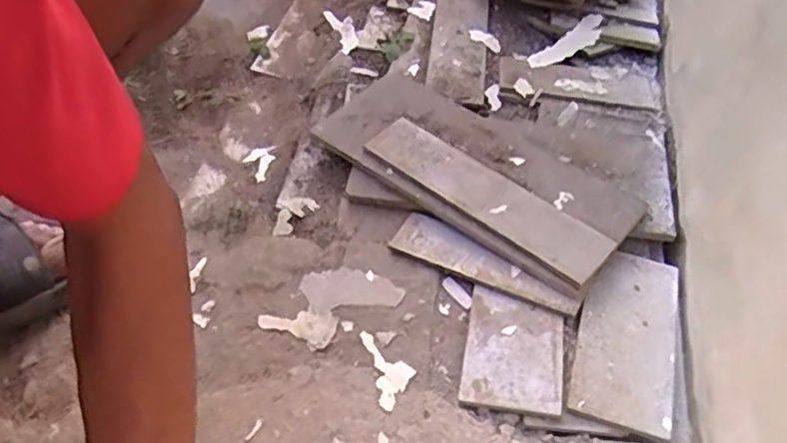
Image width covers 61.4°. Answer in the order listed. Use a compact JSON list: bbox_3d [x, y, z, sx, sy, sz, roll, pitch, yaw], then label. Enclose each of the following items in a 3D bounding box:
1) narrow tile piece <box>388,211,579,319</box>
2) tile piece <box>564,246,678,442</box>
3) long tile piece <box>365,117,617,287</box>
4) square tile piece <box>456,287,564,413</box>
[{"bbox_3d":[0.085,0.045,0.649,0.193,0.008,0.048,26,62,26],"label":"narrow tile piece"},{"bbox_3d":[0.214,0.100,0.606,0.086,0.013,0.192,16,49,10],"label":"tile piece"},{"bbox_3d":[0.093,-0.031,0.684,0.275,0.014,0.069,34,57,28],"label":"long tile piece"},{"bbox_3d":[0.108,0.114,0.594,0.086,0.015,0.118,11,49,6],"label":"square tile piece"}]

